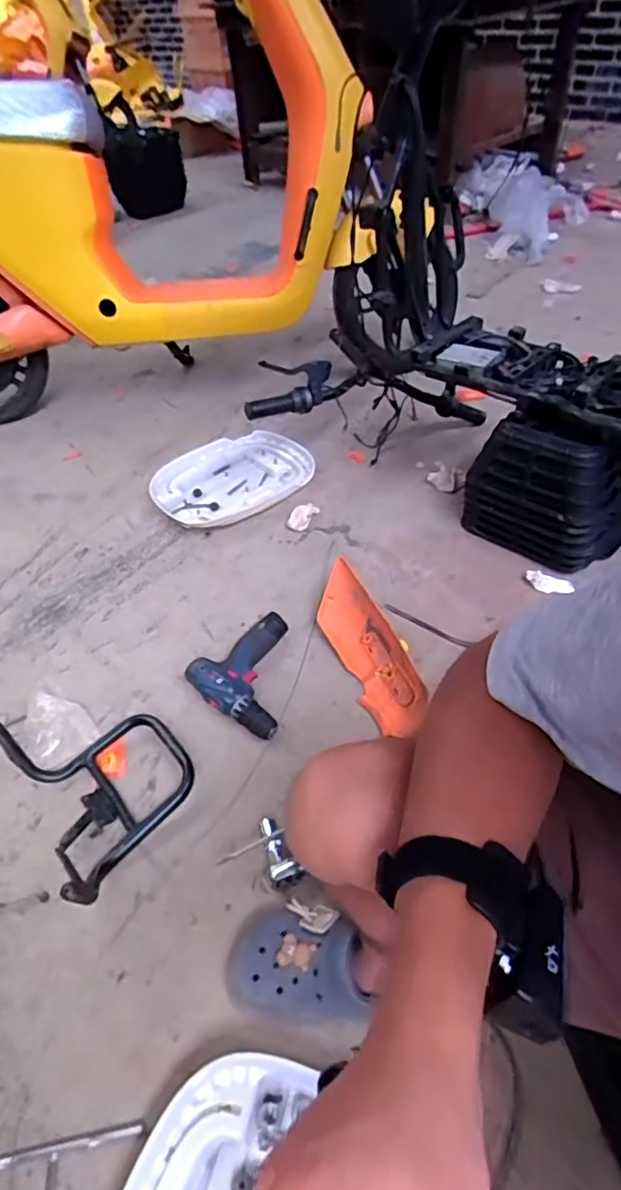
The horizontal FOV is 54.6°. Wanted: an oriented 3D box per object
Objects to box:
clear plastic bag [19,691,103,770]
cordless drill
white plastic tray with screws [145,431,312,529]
[{"bbox_3d":[-0.405,0.213,0.954,0.099,0.013,0.154,-34,53,-26],"label":"clear plastic bag"},{"bbox_3d":[-0.121,0.125,0.991,0.152,0.050,0.219,2,46,6],"label":"cordless drill"},{"bbox_3d":[-0.164,-0.278,1.387,0.278,0.050,0.384,32,56,30],"label":"white plastic tray with screws"}]

